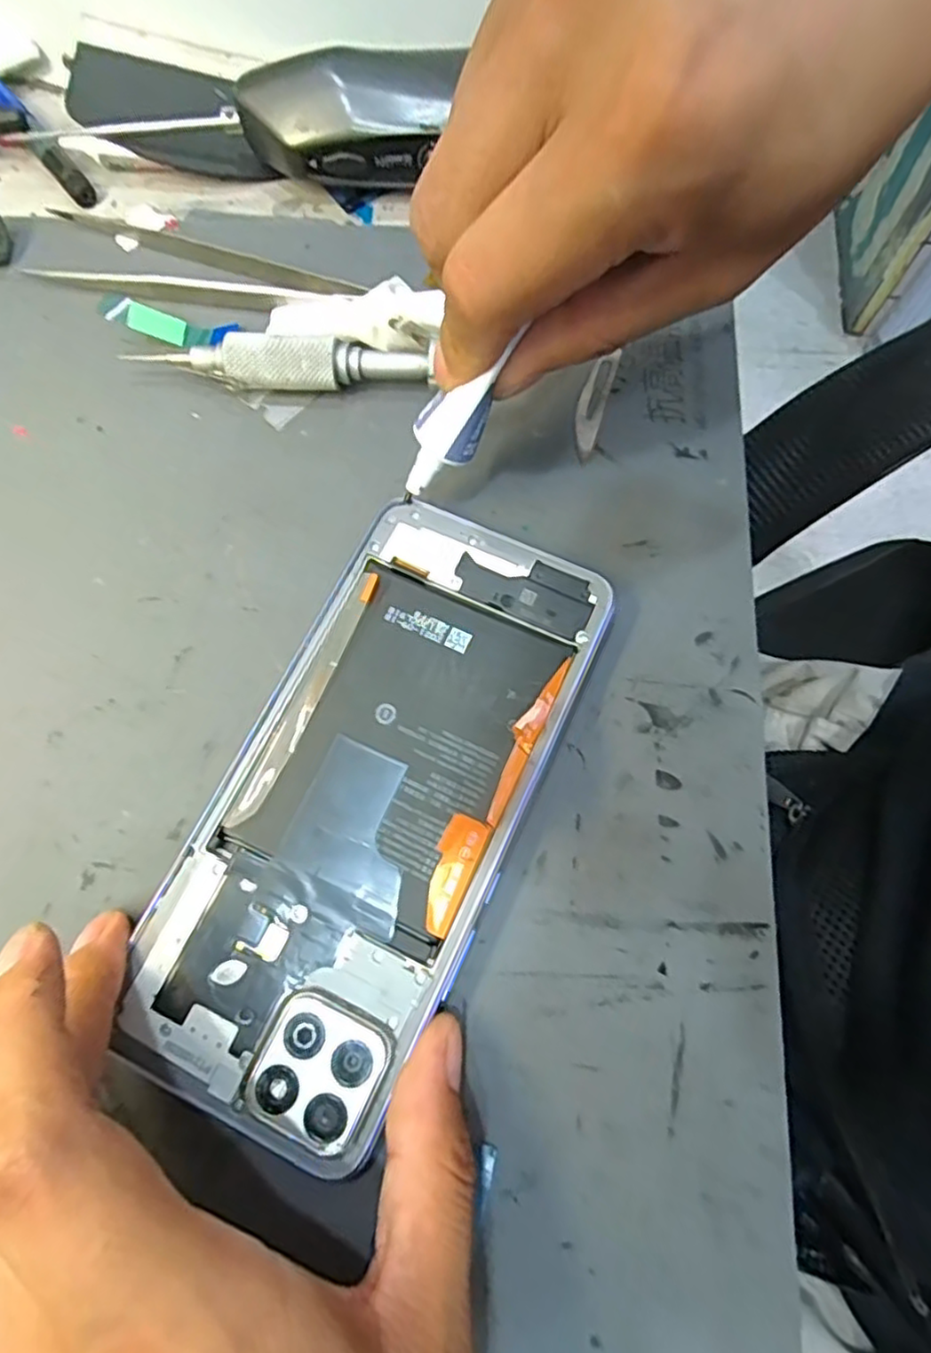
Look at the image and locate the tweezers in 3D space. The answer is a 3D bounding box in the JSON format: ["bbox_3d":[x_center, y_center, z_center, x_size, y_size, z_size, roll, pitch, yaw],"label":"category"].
[{"bbox_3d":[-0.092,-0.137,0.227,0.117,0.009,0.029,18,75,7],"label":"tweezers"}]

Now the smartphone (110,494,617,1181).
[{"bbox_3d":[-0.023,0.028,0.171,0.073,0.005,0.156,24,75,9],"label":"smartphone"}]

